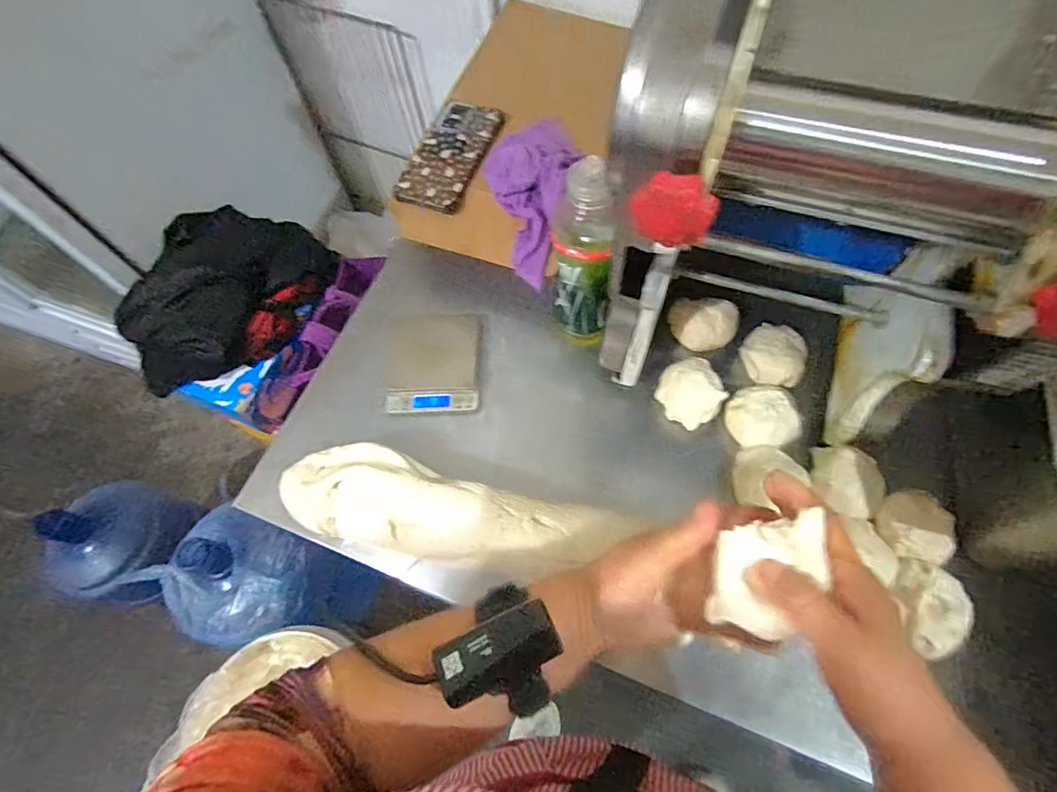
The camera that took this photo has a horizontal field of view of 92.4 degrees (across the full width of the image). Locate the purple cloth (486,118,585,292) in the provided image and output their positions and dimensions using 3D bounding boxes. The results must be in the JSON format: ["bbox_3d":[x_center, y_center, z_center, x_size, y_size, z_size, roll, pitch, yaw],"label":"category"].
[{"bbox_3d":[-0.002,-0.233,0.580,0.099,0.059,0.218,1,79,4],"label":"purple cloth"}]

